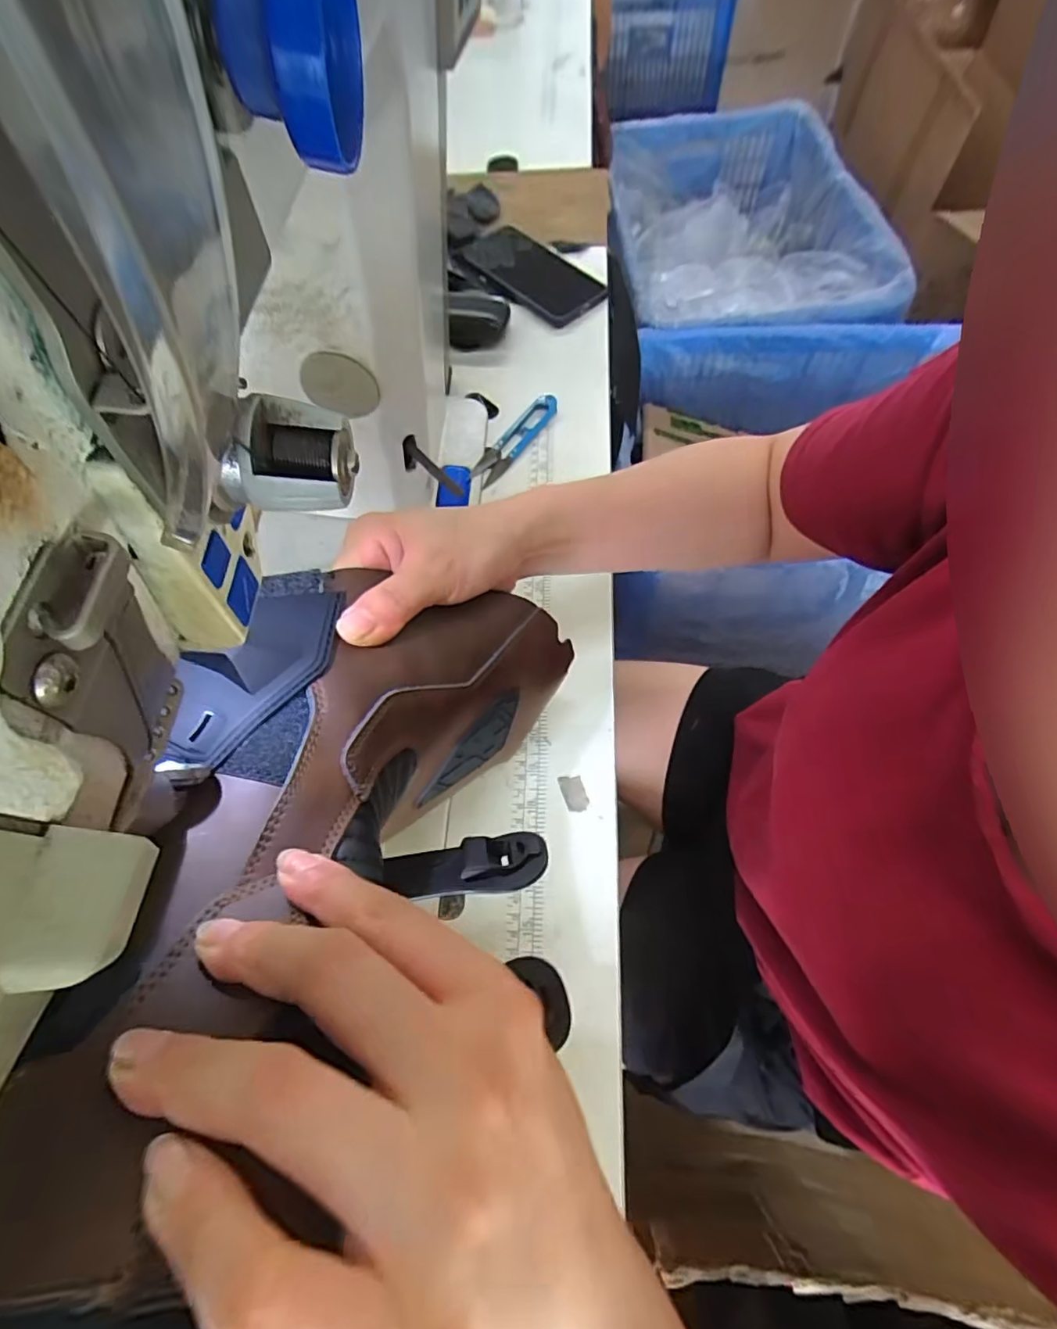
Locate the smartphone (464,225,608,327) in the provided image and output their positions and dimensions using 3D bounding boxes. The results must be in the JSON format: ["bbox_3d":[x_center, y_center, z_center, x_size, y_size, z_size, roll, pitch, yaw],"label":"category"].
[{"bbox_3d":[0.004,-0.438,0.622,0.085,0.015,0.180,-43,73,-14],"label":"smartphone"}]

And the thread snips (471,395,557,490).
[{"bbox_3d":[-0.014,-0.211,0.518,0.029,0.008,0.115,31,71,16],"label":"thread snips"}]

